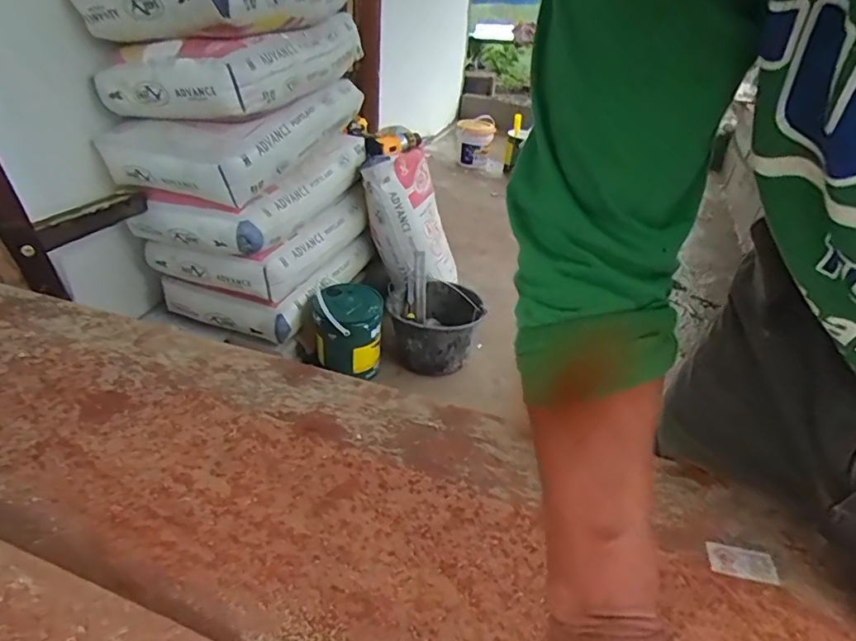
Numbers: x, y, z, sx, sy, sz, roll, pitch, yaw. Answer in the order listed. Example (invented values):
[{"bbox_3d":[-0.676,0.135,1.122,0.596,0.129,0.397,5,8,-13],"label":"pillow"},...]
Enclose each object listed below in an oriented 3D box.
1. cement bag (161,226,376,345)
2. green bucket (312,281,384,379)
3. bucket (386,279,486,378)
[{"bbox_3d":[-0.413,-0.147,1.492,0.355,0.155,0.511,17,42,18],"label":"cement bag"},{"bbox_3d":[-0.211,0.024,1.383,0.170,0.207,0.180,1,40,-1],"label":"green bucket"},{"bbox_3d":[0.014,0.020,1.495,0.261,0.192,0.251,1,40,-1],"label":"bucket"}]

